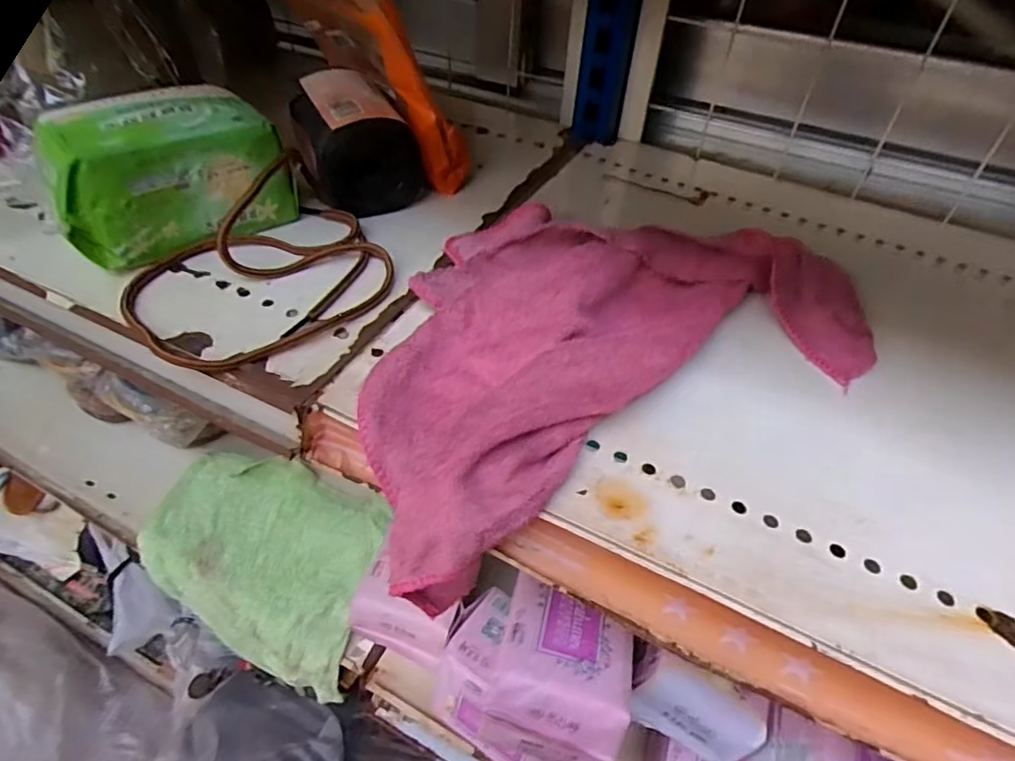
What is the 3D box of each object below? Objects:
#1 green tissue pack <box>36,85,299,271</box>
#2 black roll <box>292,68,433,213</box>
[{"bbox_3d":[-0.192,-0.120,0.342,0.123,0.063,0.084,-21,50,-23],"label":"green tissue pack"},{"bbox_3d":[-0.094,-0.151,0.379,0.075,0.060,0.086,-13,47,-16],"label":"black roll"}]

